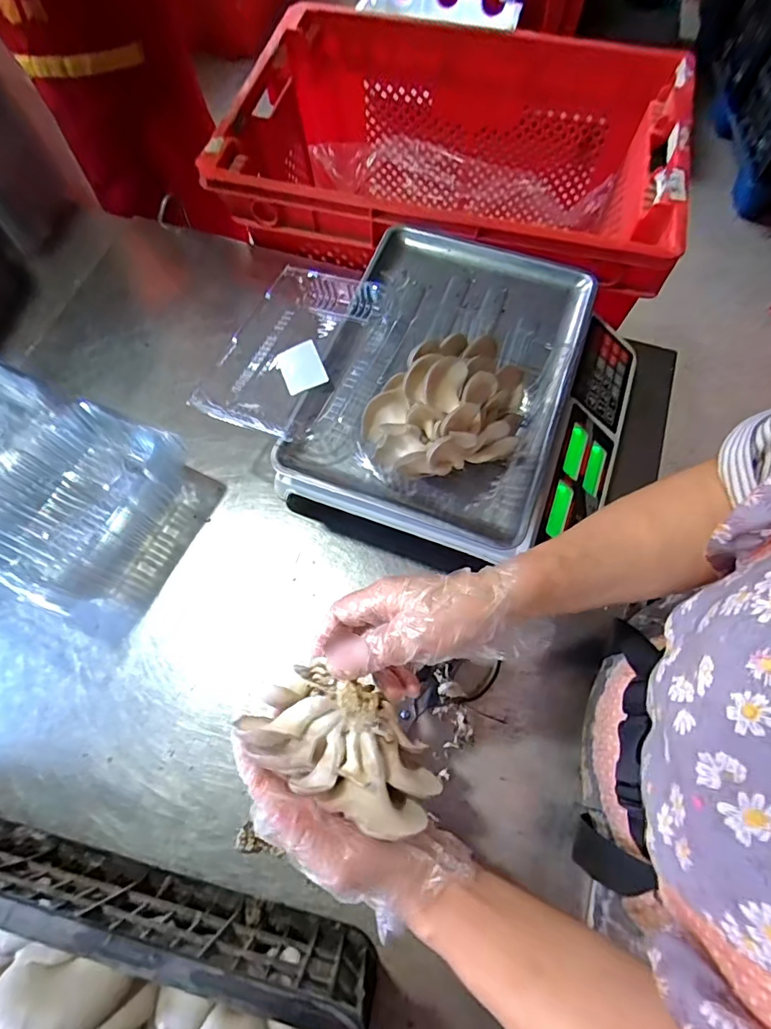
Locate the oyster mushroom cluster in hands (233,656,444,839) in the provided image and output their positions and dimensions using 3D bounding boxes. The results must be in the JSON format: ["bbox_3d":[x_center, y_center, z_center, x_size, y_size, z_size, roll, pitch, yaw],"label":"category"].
[{"bbox_3d":[-0.025,0.149,0.327,0.124,0.051,0.069,33,72,14],"label":"oyster mushroom cluster in hands"}]

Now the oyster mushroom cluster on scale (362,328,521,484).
[{"bbox_3d":[0.056,-0.088,0.445,0.144,0.091,0.105,-42,73,-15],"label":"oyster mushroom cluster on scale"}]

